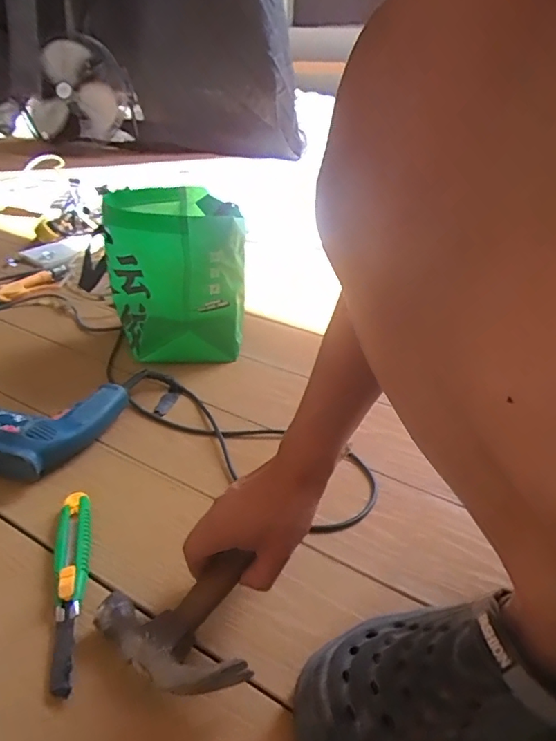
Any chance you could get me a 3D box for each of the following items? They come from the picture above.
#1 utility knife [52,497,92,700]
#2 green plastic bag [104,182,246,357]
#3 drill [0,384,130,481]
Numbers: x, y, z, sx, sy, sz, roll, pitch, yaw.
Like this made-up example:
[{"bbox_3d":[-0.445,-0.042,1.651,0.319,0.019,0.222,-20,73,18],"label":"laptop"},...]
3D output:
[{"bbox_3d":[-0.209,0.206,0.511,0.033,0.023,0.215,-5,34,-13],"label":"utility knife"},{"bbox_3d":[-0.181,-0.179,0.912,0.211,0.247,0.264,-3,34,-10],"label":"green plastic bag"},{"bbox_3d":[-0.355,0.060,0.697,0.229,0.066,0.186,14,35,16],"label":"drill"}]

